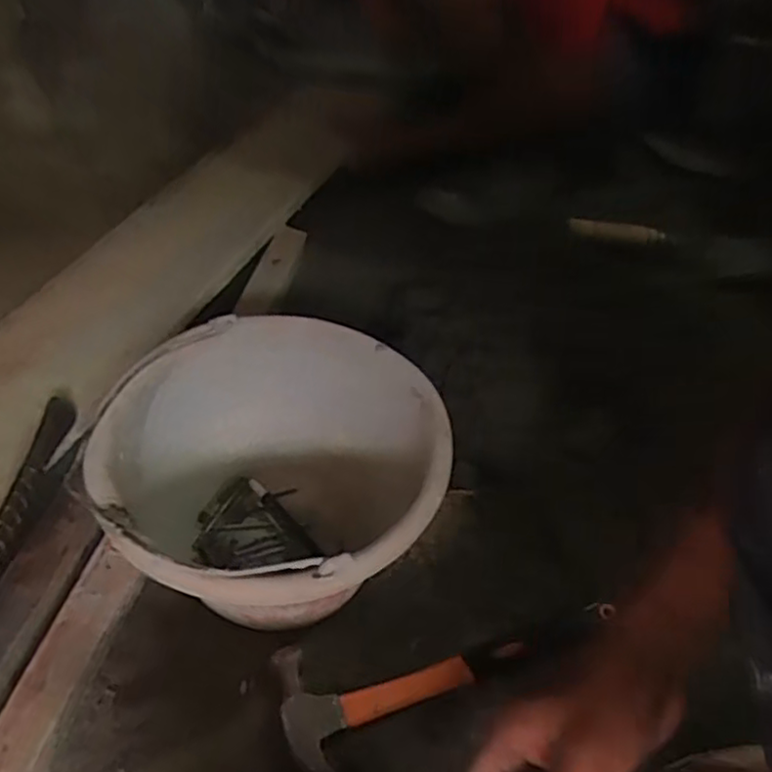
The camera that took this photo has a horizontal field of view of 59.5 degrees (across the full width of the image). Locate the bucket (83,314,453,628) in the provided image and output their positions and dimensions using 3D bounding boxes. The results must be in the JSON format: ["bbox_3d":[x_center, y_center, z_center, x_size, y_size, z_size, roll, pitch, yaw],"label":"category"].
[{"bbox_3d":[-0.088,0.089,0.548,0.237,0.170,0.246,3,46,-3],"label":"bucket"}]

